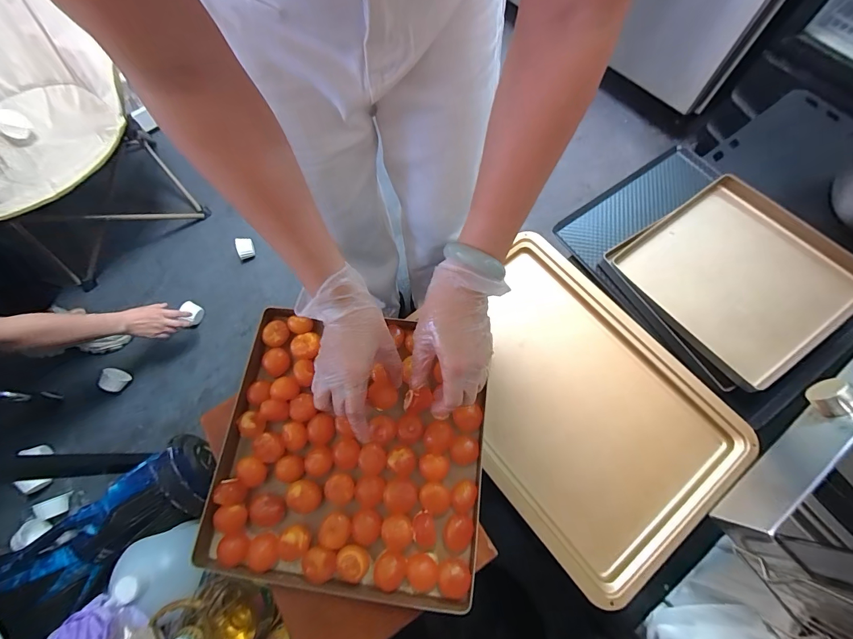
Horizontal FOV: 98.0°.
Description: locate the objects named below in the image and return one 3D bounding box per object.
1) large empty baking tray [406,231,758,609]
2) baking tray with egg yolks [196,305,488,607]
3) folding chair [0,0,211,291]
[{"bbox_3d":[0.213,0.118,0.576,0.320,0.048,0.451,-38,68,-7],"label":"large empty baking tray"},{"bbox_3d":[-0.081,0.138,0.411,0.279,0.043,0.277,6,69,3],"label":"baking tray with egg yolks"},{"bbox_3d":[-1.060,-0.499,0.975,0.540,0.633,0.674,-42,74,-14],"label":"folding chair"}]

